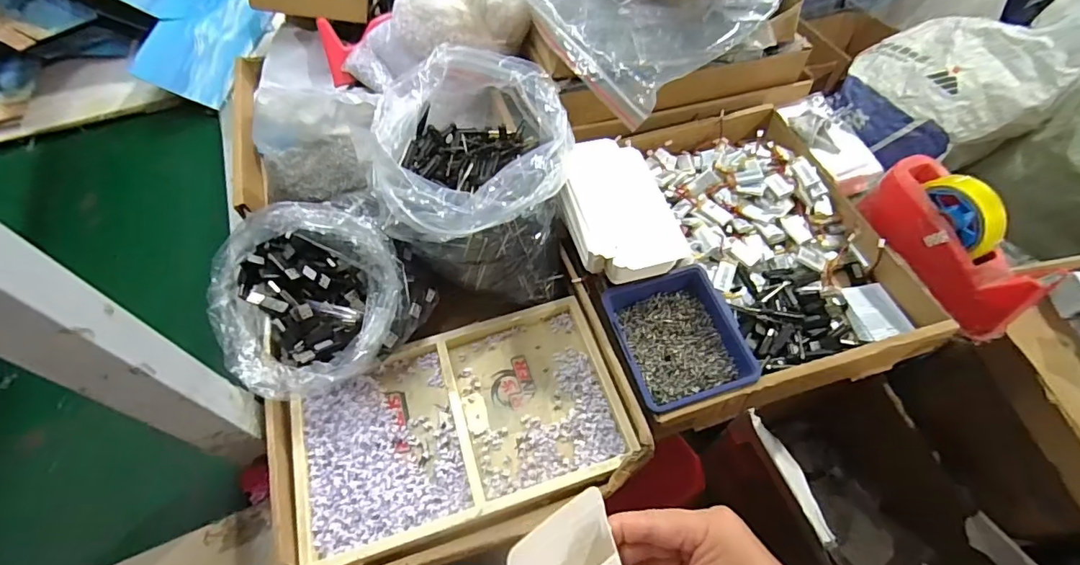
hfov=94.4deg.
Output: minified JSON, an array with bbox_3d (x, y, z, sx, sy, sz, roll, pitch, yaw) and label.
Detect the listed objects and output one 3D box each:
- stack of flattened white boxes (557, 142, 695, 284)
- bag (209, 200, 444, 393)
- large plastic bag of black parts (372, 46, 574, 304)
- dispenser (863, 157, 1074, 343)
[{"bbox_3d":[0.087,-0.077,0.547,0.111,0.050,0.184,-12,58,-6],"label":"stack of flattened white boxes"},{"bbox_3d":[-0.236,0.010,0.517,0.189,0.120,0.198,33,64,20],"label":"bag"},{"bbox_3d":[-0.065,-0.113,0.545,0.191,0.181,0.206,1,58,2],"label":"large plastic bag of black parts"},{"bbox_3d":[0.462,-0.049,0.559,0.073,0.091,0.200,-15,59,-8],"label":"dispenser"}]

